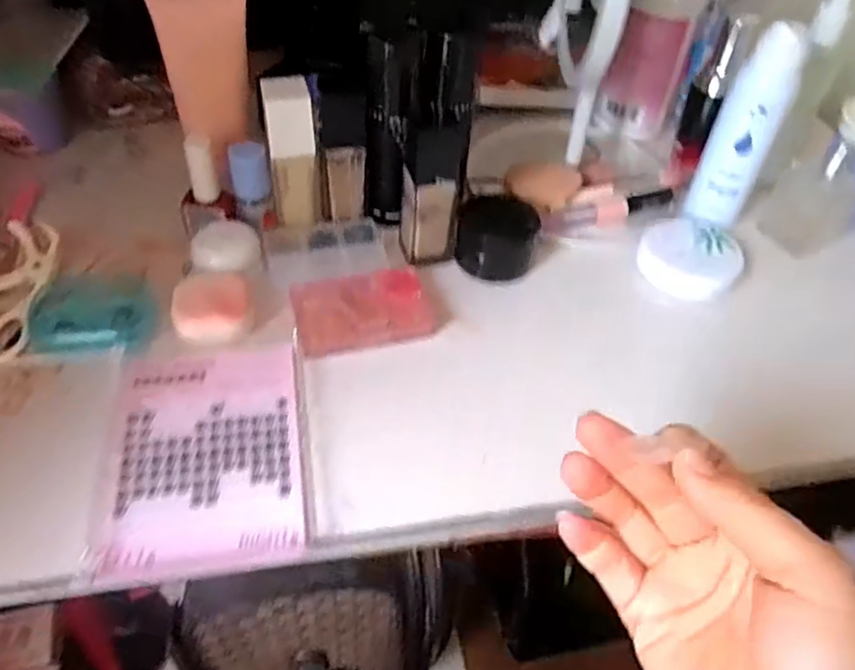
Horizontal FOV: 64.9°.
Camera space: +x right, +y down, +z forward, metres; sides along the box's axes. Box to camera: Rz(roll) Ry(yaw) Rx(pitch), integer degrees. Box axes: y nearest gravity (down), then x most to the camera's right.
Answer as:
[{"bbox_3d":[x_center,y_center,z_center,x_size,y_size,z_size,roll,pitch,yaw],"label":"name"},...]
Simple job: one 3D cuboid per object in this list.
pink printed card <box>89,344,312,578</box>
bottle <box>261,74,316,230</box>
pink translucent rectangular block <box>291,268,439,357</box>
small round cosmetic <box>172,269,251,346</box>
[{"bbox_3d":[-0.120,0.060,0.368,0.097,0.005,0.133,-6,48,-9],"label":"pink printed card"},{"bbox_3d":[-0.090,-0.119,0.452,0.028,0.096,0.030,-10,49,-13],"label":"bottle"},{"bbox_3d":[-0.041,-0.016,0.433,0.087,0.008,0.057,-13,50,-16],"label":"pink translucent rectangular block"},{"bbox_3d":[-0.132,-0.018,0.414,0.045,0.021,0.041,2,47,-2],"label":"small round cosmetic"}]

